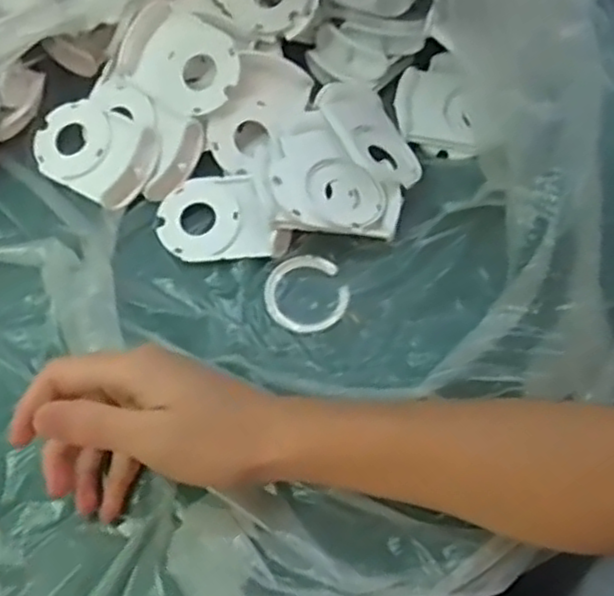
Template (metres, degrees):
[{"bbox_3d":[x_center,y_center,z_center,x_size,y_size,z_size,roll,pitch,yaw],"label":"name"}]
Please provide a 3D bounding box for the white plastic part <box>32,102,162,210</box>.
[{"bbox_3d":[-0.138,-0.096,0.463,0.083,0.016,0.057,30,82,20],"label":"white plastic part"}]

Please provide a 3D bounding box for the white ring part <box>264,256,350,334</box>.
[{"bbox_3d":[0.000,-0.003,0.431,0.048,0.004,0.051,1,64,-2],"label":"white ring part"}]

